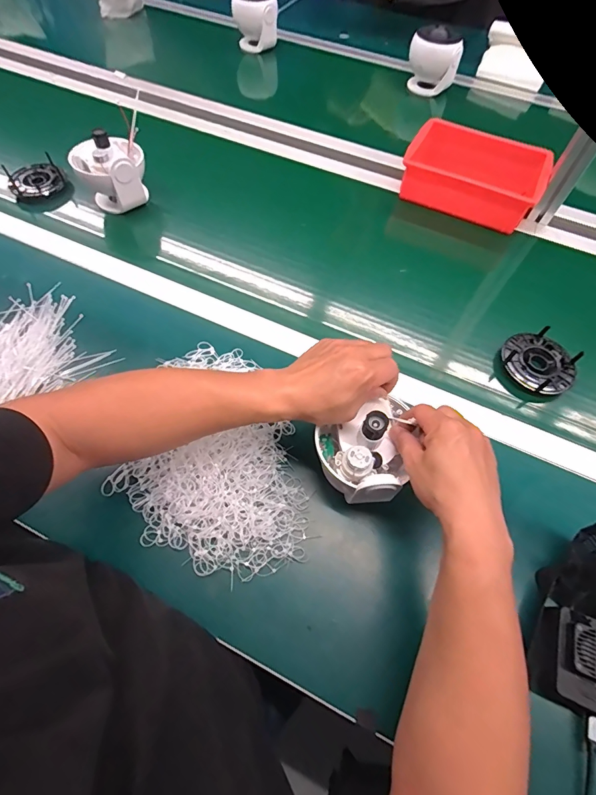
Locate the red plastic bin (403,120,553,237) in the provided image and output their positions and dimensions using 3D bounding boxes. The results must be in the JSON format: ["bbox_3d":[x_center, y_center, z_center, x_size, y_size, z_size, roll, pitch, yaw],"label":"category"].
[{"bbox_3d":[0.331,-0.420,0.722,0.245,0.072,0.156,28,64,12],"label":"red plastic bin"}]

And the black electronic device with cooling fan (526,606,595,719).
[{"bbox_3d":[0.275,0.255,0.362,0.079,0.043,0.082,26,63,10],"label":"black electronic device with cooling fan"}]

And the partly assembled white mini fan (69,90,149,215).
[{"bbox_3d":[-0.326,-0.396,0.674,0.115,0.120,0.108,-20,65,-14],"label":"partly assembled white mini fan"}]

